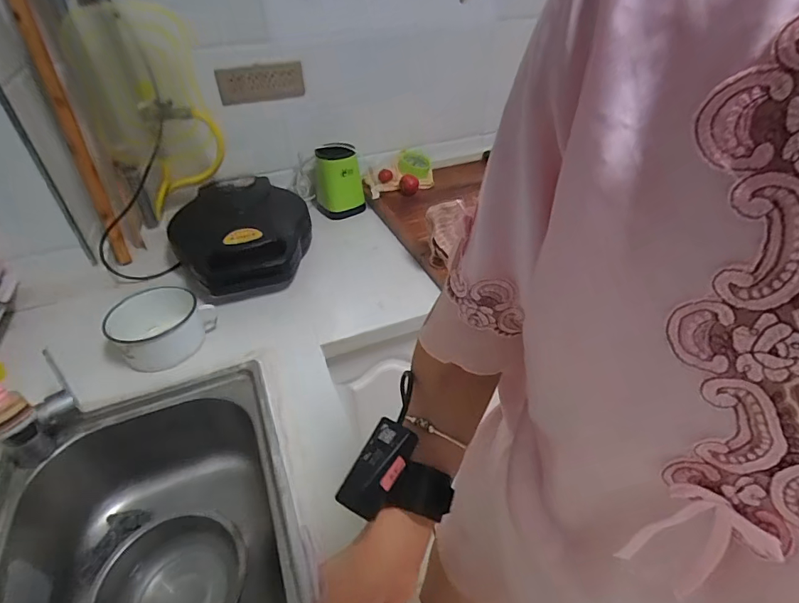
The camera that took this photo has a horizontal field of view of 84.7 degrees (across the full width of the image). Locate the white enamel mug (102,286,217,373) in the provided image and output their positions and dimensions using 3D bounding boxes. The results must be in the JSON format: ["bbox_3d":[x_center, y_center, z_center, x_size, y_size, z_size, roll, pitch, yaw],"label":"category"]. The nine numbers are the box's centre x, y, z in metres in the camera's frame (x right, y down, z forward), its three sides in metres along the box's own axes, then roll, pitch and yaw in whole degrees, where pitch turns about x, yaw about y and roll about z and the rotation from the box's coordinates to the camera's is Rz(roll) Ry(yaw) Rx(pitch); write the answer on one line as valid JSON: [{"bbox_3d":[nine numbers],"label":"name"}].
[{"bbox_3d":[-0.432,0.044,0.804,0.170,0.087,0.133,-23,44,-25],"label":"white enamel mug"}]

